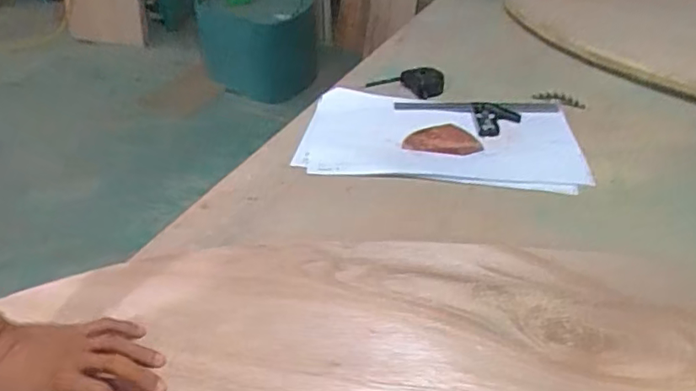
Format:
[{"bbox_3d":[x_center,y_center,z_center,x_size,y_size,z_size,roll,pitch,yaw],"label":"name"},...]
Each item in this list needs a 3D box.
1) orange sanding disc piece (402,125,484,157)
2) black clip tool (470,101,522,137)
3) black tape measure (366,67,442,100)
[{"bbox_3d":[0.155,-0.090,0.927,0.127,0.013,0.069,2,51,0],"label":"orange sanding disc piece"},{"bbox_3d":[0.258,-0.136,0.973,0.077,0.018,0.094,-2,37,-1],"label":"black clip tool"},{"bbox_3d":[0.114,-0.208,1.051,0.164,0.049,0.044,15,38,43],"label":"black tape measure"}]

